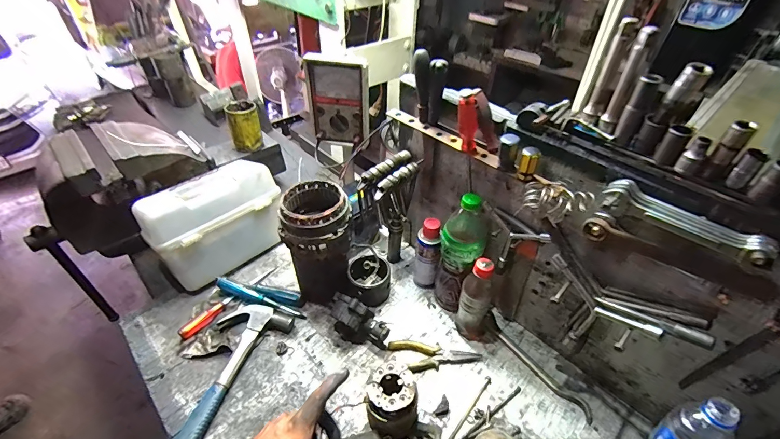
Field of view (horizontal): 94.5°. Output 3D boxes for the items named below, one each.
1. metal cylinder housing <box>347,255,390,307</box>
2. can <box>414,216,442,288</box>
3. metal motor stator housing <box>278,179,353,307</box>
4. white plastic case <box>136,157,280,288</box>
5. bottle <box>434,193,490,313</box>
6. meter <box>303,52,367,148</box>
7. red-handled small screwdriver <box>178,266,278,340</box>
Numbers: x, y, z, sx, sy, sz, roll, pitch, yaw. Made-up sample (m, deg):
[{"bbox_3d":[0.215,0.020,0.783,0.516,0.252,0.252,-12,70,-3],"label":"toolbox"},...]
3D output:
[{"bbox_3d":[-0.042,0.130,0.754,0.085,0.066,0.092,1,42,-1],"label":"metal cylinder housing"},{"bbox_3d":[0.076,0.076,0.750,0.047,0.173,0.044,-1,42,-4],"label":"can"},{"bbox_3d":[-0.141,0.052,0.720,0.127,0.234,0.127,-5,43,-7],"label":"metal motor stator housing"},{"bbox_3d":[-0.392,-0.001,0.816,0.164,0.178,0.267,34,51,30],"label":"white plastic case"},{"bbox_3d":[0.127,0.076,0.674,0.079,0.272,0.069,16,44,15],"label":"bottle"},{"bbox_3d":[-0.102,-0.236,0.725,0.121,0.169,0.049,15,44,14],"label":"meter"},{"bbox_3d":[-0.325,0.159,0.746,0.025,0.029,0.226,25,47,24],"label":"red-handled small screwdriver"}]

